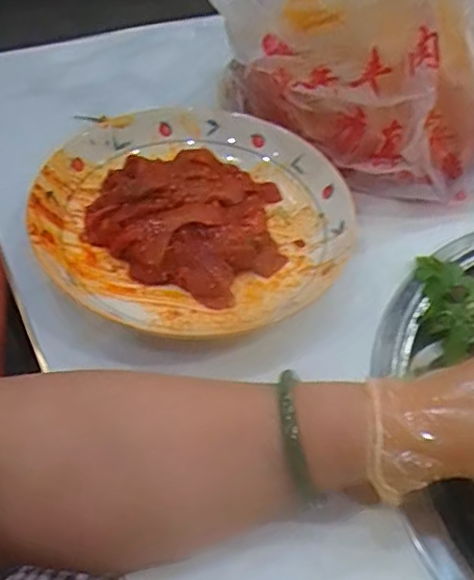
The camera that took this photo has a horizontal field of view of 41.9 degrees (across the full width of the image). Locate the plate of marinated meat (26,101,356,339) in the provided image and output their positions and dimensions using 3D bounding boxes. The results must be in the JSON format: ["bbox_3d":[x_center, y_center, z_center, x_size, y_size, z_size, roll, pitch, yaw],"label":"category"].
[{"bbox_3d":[-0.031,-0.056,0.462,0.226,0.048,0.220,1,51,-5],"label":"plate of marinated meat"}]

